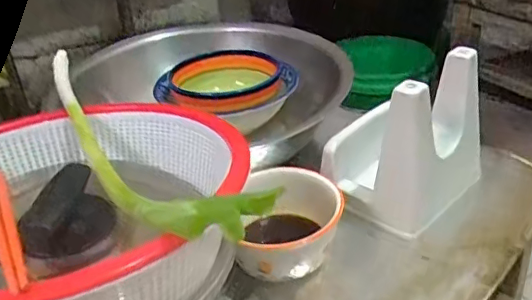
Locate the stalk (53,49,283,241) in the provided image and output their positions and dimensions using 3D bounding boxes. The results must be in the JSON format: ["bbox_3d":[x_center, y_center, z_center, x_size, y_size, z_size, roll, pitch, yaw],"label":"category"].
[{"bbox_3d":[-0.109,-0.012,0.403,0.043,0.059,0.352,-23,35,-27],"label":"stalk"}]

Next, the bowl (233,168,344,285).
[{"bbox_3d":[0.022,0.068,0.511,0.091,0.061,0.094,-1,31,7],"label":"bowl"}]

